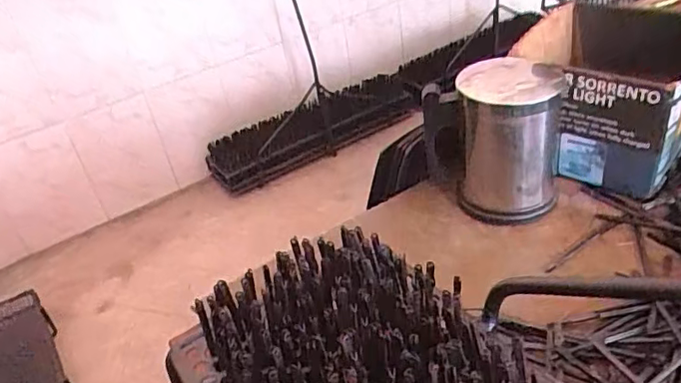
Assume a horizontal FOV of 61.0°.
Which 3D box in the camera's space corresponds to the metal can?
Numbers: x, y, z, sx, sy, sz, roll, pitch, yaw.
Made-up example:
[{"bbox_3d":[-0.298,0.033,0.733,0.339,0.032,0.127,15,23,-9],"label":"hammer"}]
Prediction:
[{"bbox_3d":[0.140,-0.041,0.481,0.079,0.112,0.080,-5,35,4],"label":"metal can"}]

